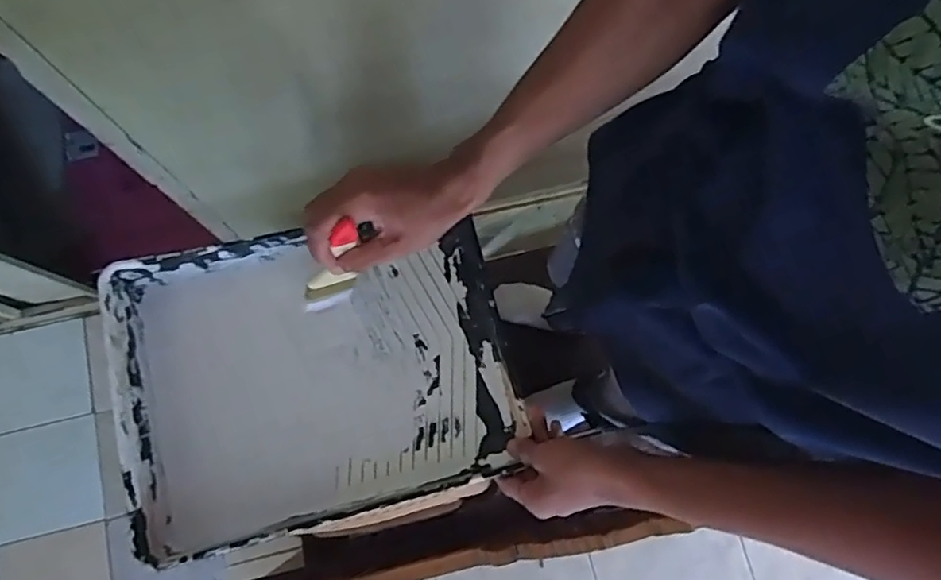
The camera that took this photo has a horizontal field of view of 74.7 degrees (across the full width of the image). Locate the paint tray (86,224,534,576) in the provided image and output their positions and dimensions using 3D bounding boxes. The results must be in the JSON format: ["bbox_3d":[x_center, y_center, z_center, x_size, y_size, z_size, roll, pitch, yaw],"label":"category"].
[{"bbox_3d":[-0.143,0.077,0.592,0.347,0.087,0.266,-14,77,-3],"label":"paint tray"}]

